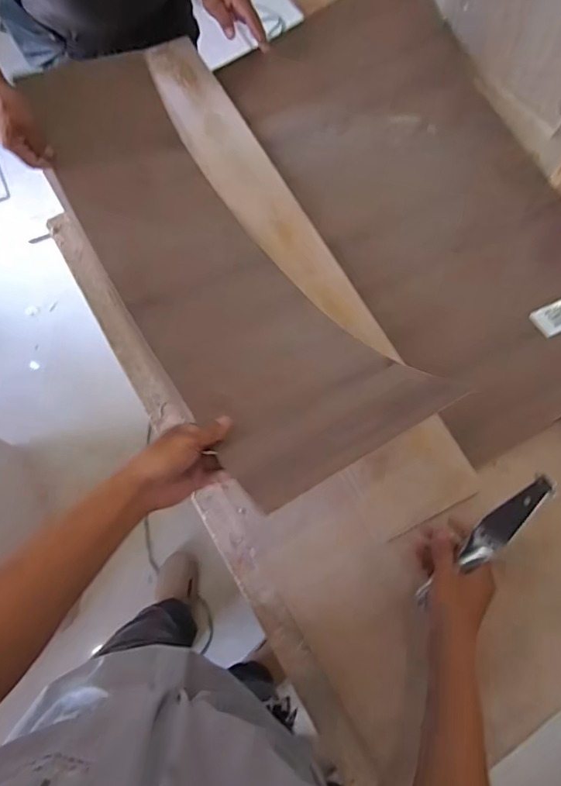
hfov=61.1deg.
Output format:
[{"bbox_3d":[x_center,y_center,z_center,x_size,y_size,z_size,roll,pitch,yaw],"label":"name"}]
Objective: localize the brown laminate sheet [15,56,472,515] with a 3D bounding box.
[{"bbox_3d":[-0.120,-0.196,0.668,0.232,0.166,0.717,-31,65,-12],"label":"brown laminate sheet"}]

